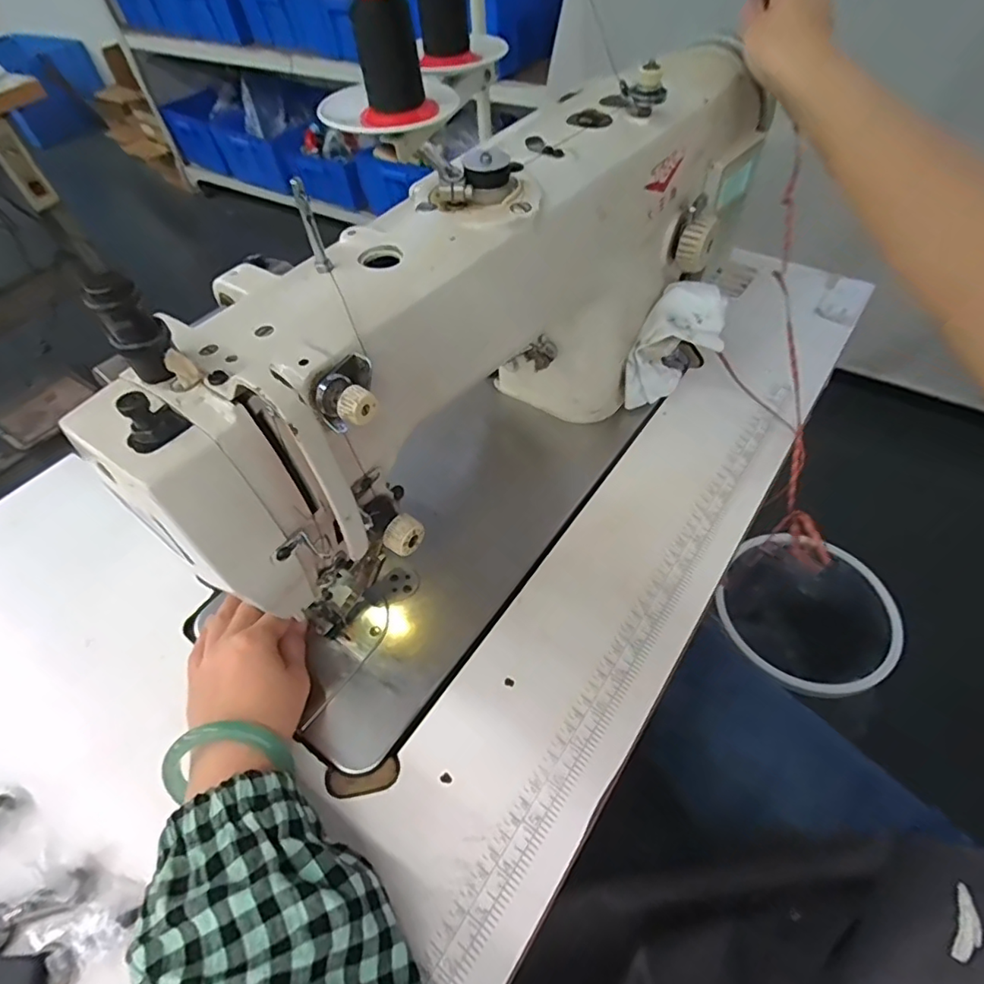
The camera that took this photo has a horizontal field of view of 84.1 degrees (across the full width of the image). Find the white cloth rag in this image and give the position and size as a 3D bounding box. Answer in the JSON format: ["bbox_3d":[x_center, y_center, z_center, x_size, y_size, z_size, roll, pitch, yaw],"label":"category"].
[{"bbox_3d":[0.150,-0.124,0.474,0.059,0.115,0.047,6,43,-25],"label":"white cloth rag"}]

